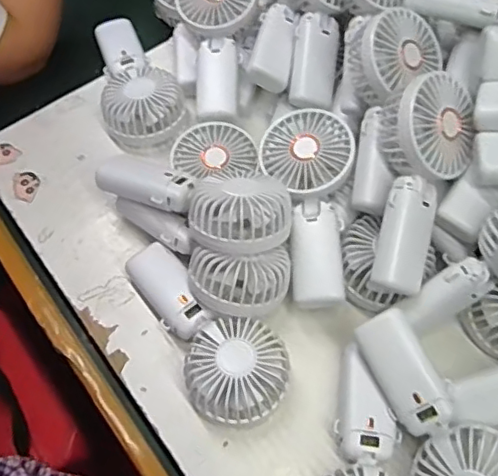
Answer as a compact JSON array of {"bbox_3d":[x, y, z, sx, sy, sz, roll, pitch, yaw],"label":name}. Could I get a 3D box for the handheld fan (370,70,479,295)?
[{"bbox_3d":[0.136,-0.045,0.458,0.077,0.049,0.179,14,87,8],"label":"handheld fan"}]

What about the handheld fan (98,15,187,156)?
[{"bbox_3d":[-0.129,-0.177,0.618,0.087,0.047,0.190,-19,63,-10],"label":"handheld fan"}]

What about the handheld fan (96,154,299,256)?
[{"bbox_3d":[-0.048,-0.043,0.492,0.183,0.053,0.082,29,66,15],"label":"handheld fan"}]

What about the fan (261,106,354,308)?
[{"bbox_3d":[0.049,-0.034,0.503,0.081,0.038,0.182,3,62,2],"label":"fan"}]

